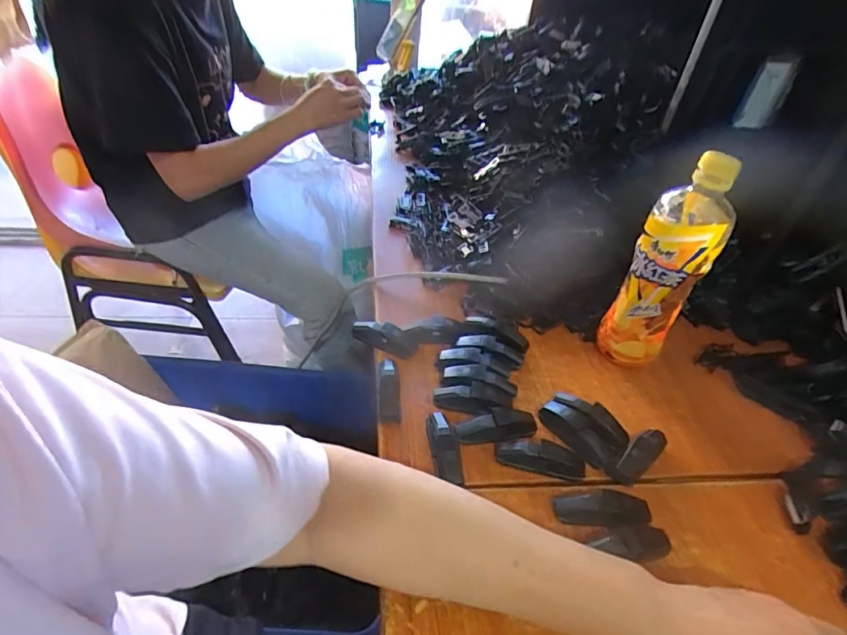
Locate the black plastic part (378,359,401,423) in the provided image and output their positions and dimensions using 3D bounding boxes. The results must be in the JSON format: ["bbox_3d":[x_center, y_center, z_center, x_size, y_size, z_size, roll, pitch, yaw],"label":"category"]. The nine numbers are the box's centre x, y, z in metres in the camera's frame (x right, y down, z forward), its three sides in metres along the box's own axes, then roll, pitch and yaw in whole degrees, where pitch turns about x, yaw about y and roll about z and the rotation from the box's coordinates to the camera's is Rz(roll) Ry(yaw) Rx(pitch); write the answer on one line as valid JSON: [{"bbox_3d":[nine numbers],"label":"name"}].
[{"bbox_3d":[-0.031,0.069,0.441,0.020,0.020,0.060,1,42,-6],"label":"black plastic part"}]

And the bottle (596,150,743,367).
[{"bbox_3d":[0.232,-0.044,0.464,0.065,0.208,0.081,27,46,22],"label":"bottle"}]

